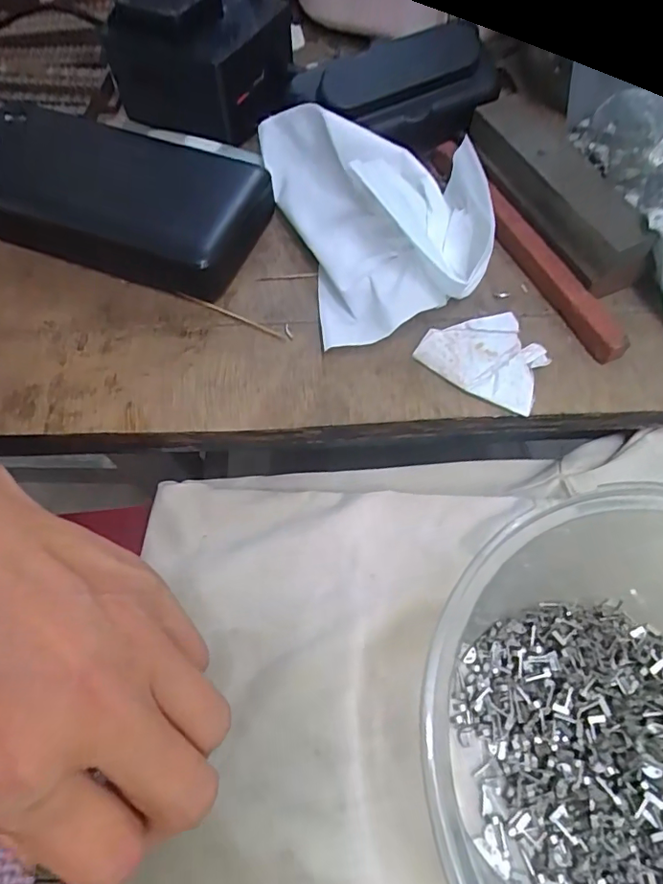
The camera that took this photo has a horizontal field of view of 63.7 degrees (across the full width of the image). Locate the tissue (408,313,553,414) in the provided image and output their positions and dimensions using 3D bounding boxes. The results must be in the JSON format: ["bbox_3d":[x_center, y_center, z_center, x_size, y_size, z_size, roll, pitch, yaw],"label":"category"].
[{"bbox_3d":[0.067,-0.038,0.231,0.052,0.006,0.039,30,67,15],"label":"tissue"}]

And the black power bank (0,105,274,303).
[{"bbox_3d":[-0.120,-0.127,0.263,0.167,0.028,0.076,19,65,10],"label":"black power bank"}]

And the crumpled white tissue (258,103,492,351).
[{"bbox_3d":[0.021,-0.110,0.245,0.083,0.038,0.130,-15,67,-7],"label":"crumpled white tissue"}]

